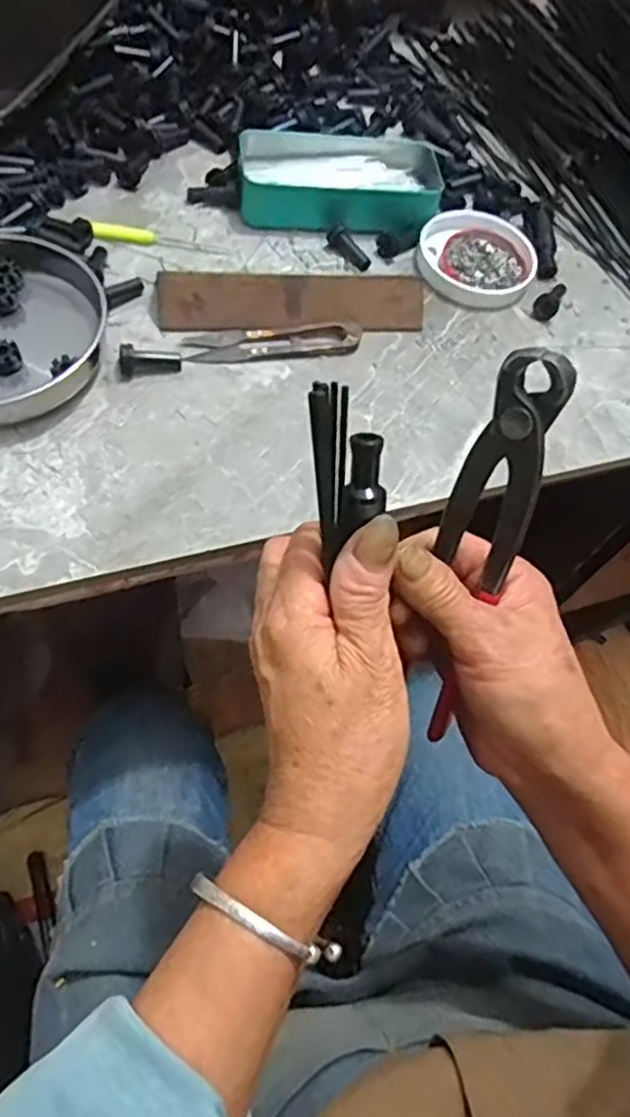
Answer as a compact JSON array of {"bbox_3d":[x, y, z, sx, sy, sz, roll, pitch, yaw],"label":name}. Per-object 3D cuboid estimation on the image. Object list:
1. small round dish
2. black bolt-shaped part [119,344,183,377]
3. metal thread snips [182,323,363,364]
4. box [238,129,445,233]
[{"bbox_3d":[0.122,-0.225,0.525,0.088,0.013,0.085,4,61,-7],"label":"small round dish"},{"bbox_3d":[-0.103,-0.125,0.438,0.037,0.017,0.012,-7,62,-12],"label":"black bolt-shaped part"},{"bbox_3d":[-0.027,-0.142,0.466,0.115,0.007,0.025,-8,61,-9],"label":"metal thread snips"},{"bbox_3d":[0.026,-0.288,0.529,0.163,0.031,0.085,-5,61,-7],"label":"box"}]

